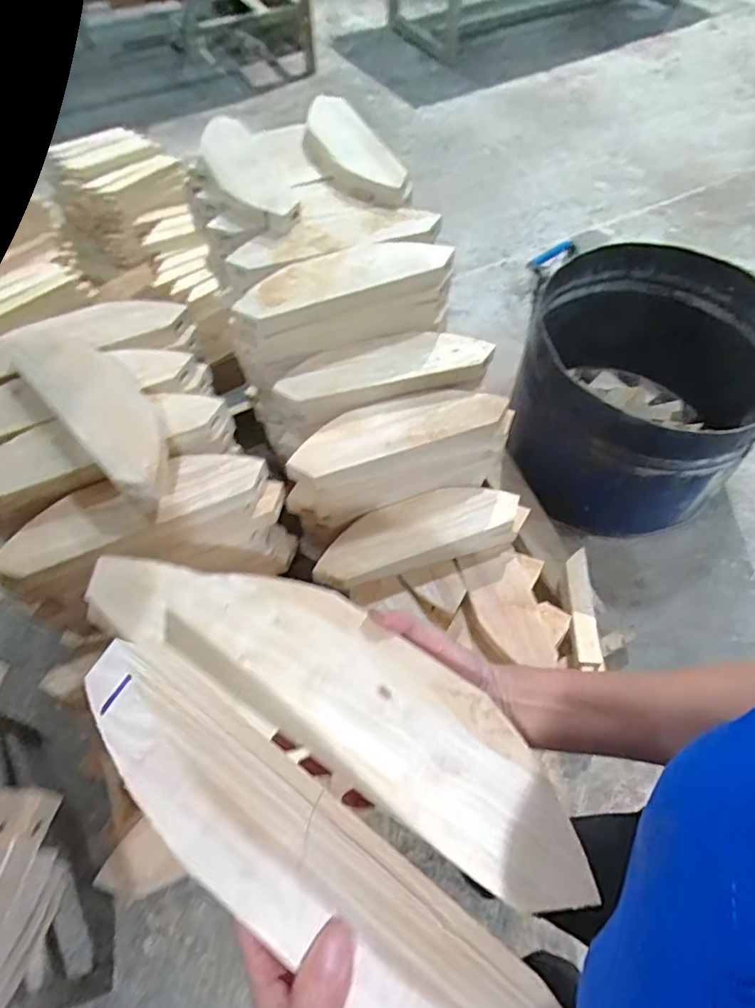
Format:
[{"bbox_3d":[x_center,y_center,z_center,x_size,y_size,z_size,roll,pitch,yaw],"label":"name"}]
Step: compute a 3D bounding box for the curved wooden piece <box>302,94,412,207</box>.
[{"bbox_3d":[-0.046,-0.573,0.933,0.110,0.044,0.277,-21,60,-12],"label":"curved wooden piece"}]

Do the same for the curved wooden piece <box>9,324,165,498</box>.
[{"bbox_3d":[-0.357,-0.133,0.721,0.099,0.037,0.333,-39,65,-21],"label":"curved wooden piece"}]

